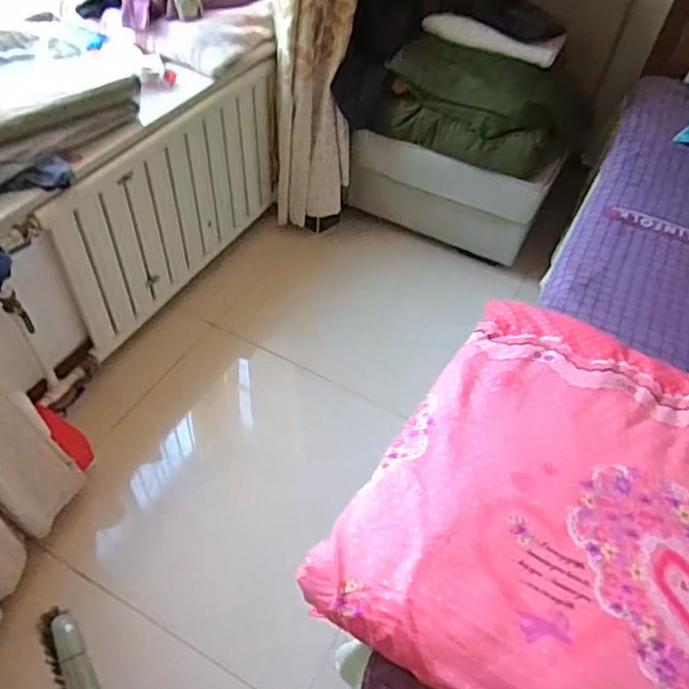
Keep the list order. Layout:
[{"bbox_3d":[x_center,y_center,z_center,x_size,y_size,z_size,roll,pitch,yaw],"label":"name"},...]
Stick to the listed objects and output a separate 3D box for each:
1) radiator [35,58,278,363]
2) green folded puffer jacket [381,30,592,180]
[{"bbox_3d":[-0.457,-0.398,1.761,0.074,0.469,0.866,28,53,18],"label":"radiator"},{"bbox_3d":[0.389,-0.691,1.782,0.565,0.298,0.122,21,51,13],"label":"green folded puffer jacket"}]

